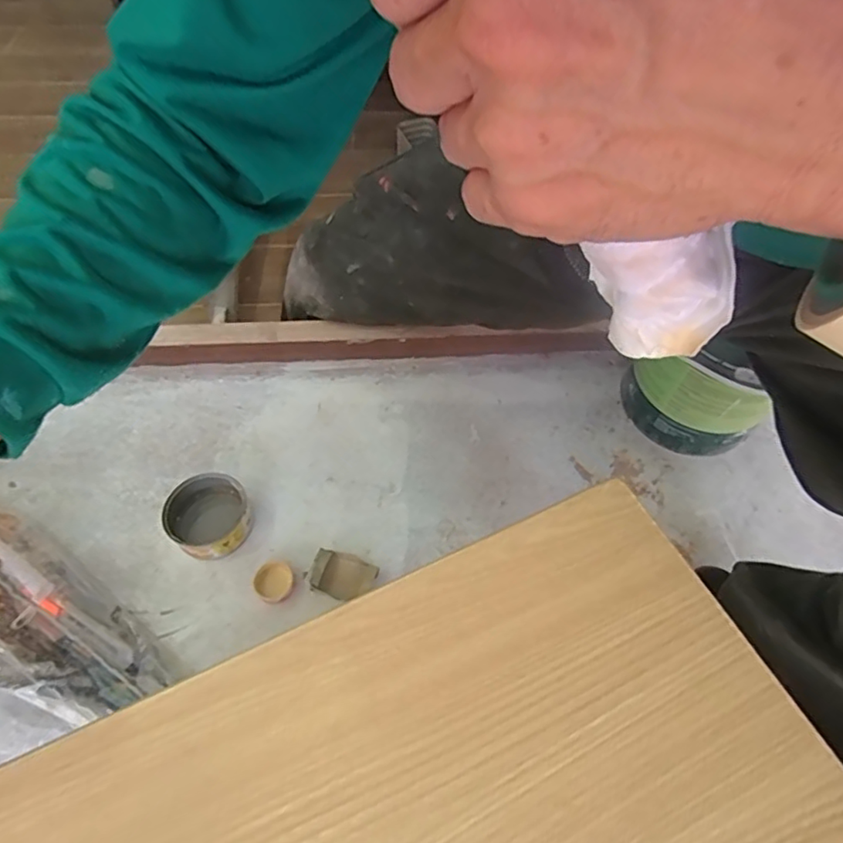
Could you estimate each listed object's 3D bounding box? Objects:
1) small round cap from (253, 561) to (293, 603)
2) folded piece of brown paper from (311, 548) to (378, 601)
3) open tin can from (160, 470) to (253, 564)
[{"bbox_3d":[-0.152,0.165,0.590,0.038,0.012,0.041,0,57,-1],"label":"small round cap"},{"bbox_3d":[-0.080,0.160,0.595,0.064,0.018,0.044,15,58,9],"label":"folded piece of brown paper"},{"bbox_3d":[-0.230,0.101,0.621,0.089,0.043,0.083,0,57,-1],"label":"open tin can"}]

